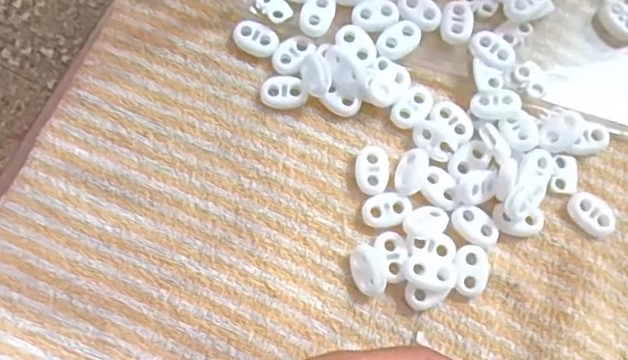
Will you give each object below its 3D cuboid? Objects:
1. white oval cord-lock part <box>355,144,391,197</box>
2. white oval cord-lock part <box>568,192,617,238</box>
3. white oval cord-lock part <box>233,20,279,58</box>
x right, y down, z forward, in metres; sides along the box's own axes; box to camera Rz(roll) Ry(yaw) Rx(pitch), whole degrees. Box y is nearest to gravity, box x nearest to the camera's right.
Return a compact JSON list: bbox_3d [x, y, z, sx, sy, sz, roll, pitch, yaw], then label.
[{"bbox_3d":[0.027,-0.004,0.290,0.016,0.006,0.023,9,79,1],"label":"white oval cord-lock part"},{"bbox_3d":[0.126,0.016,0.285,0.022,0.007,0.015,44,81,7],"label":"white oval cord-lock part"},{"bbox_3d":[-0.028,-0.068,0.301,0.022,0.004,0.015,27,79,5],"label":"white oval cord-lock part"}]

